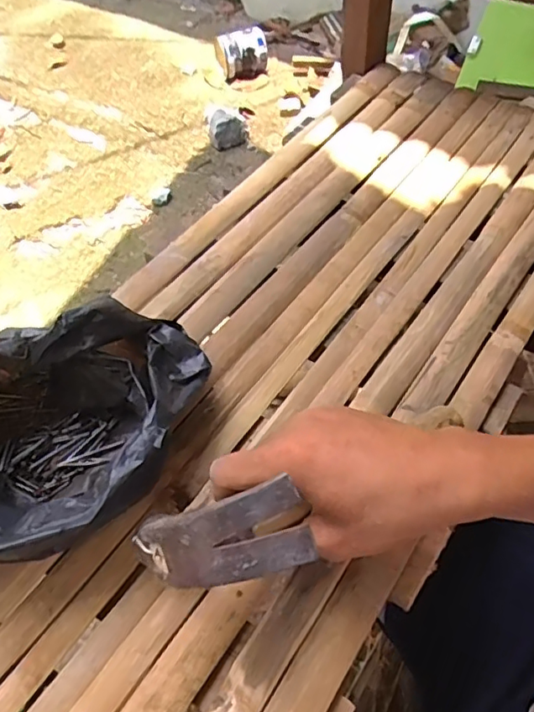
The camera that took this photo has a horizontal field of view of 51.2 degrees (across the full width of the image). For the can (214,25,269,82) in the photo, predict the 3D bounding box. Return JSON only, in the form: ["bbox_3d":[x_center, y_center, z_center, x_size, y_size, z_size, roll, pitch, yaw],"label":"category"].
[{"bbox_3d":[-0.071,-0.842,1.546,0.143,0.115,0.138,-6,55,-2],"label":"can"}]

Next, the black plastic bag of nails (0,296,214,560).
[{"bbox_3d":[-0.131,0.039,0.354,0.189,0.109,0.158,-13,55,-7],"label":"black plastic bag of nails"}]

